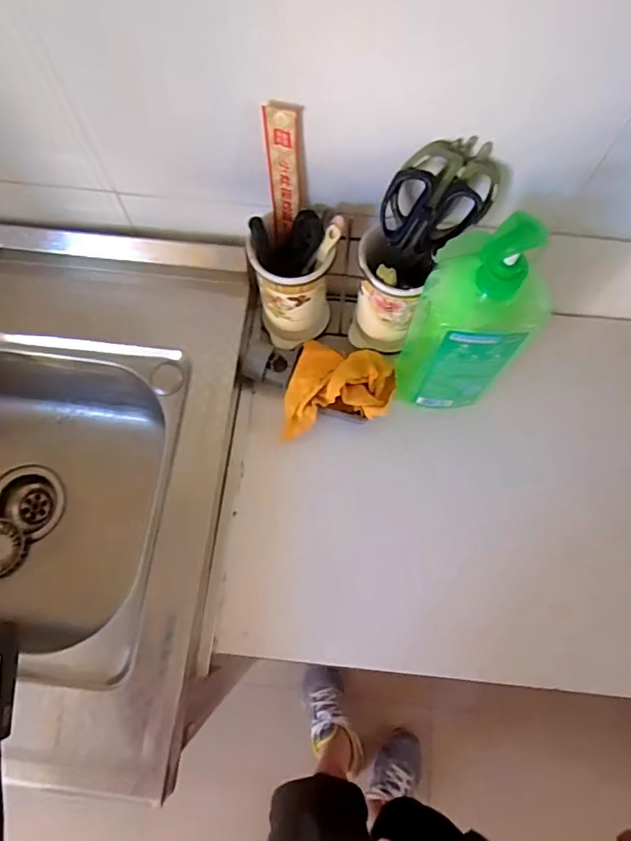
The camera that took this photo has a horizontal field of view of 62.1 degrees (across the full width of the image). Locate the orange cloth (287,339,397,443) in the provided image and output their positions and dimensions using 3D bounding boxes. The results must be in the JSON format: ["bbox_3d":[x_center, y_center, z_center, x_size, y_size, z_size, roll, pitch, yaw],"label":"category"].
[{"bbox_3d":[0.024,-0.045,0.604,0.139,0.034,0.102,-12,73,-4],"label":"orange cloth"}]

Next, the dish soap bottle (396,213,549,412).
[{"bbox_3d":[0.146,-0.085,0.486,0.113,0.259,0.074,12,73,3],"label":"dish soap bottle"}]

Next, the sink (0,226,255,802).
[{"bbox_3d":[-0.376,0.081,0.632,0.529,0.217,0.519,5,73,1],"label":"sink"}]

